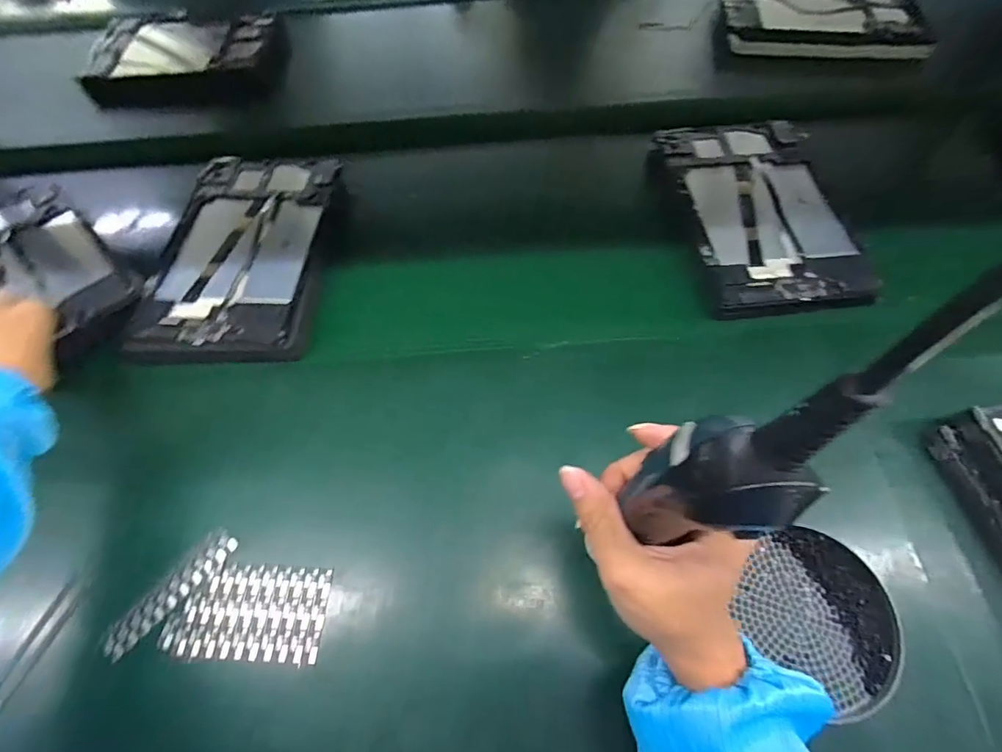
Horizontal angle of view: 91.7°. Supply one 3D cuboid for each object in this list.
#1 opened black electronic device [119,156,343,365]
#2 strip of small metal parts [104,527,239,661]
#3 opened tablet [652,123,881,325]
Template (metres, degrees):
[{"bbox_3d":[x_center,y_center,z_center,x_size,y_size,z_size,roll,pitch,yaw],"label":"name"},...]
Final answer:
[{"bbox_3d":[-0.250,-0.123,0.480,0.158,0.015,0.251,-1,63,2],"label":"opened black electronic device"},{"bbox_3d":[-0.235,0.155,0.351,0.020,0.014,0.099,36,70,19],"label":"strip of small metal parts"},{"bbox_3d":[0.259,-0.169,0.488,0.155,0.020,0.248,-7,63,-1],"label":"opened tablet"}]

